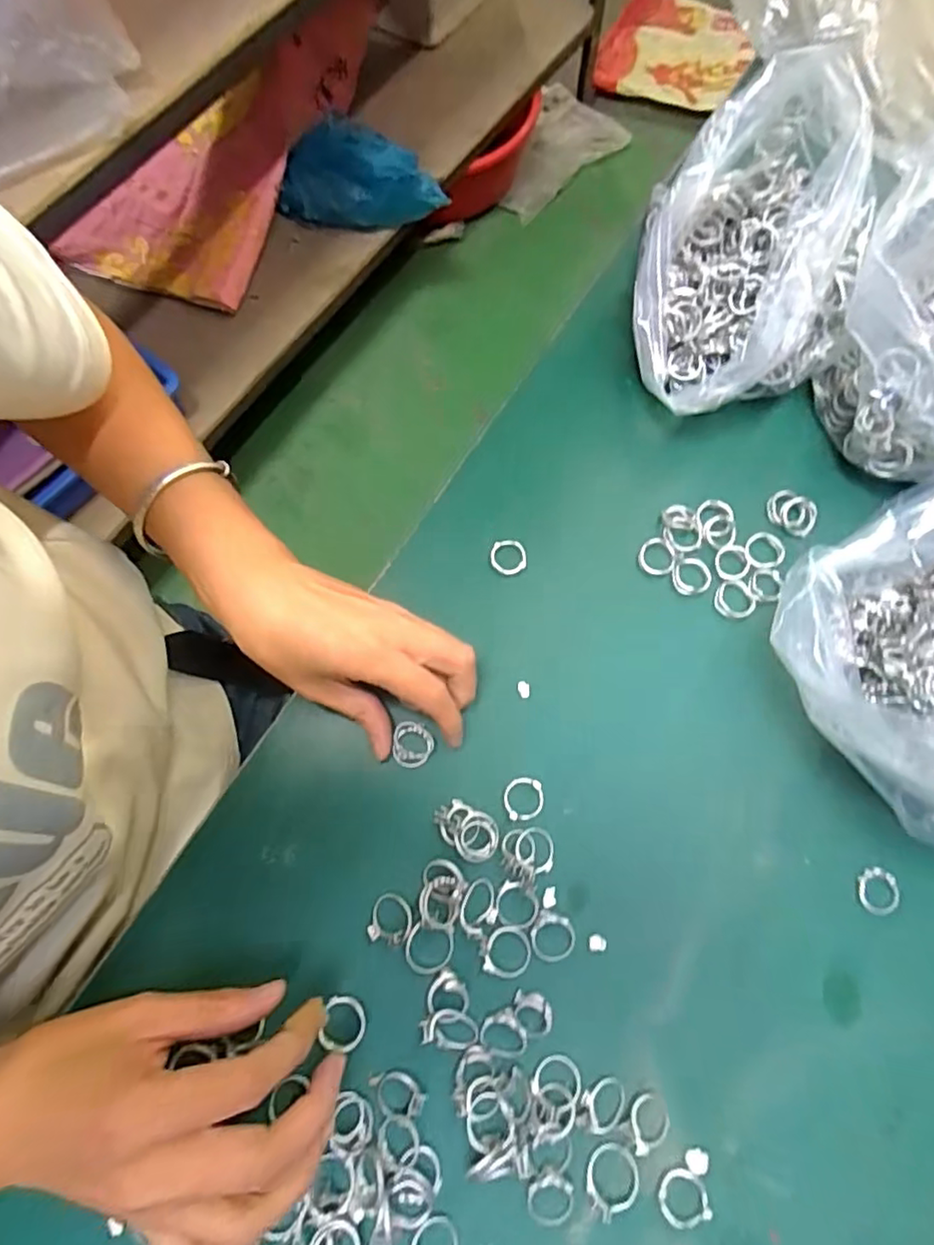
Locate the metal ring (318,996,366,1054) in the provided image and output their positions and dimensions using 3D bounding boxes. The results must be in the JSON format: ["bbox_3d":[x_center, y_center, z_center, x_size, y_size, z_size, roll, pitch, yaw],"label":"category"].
[{"bbox_3d":[-0.057,0.187,0.286,0.020,0.005,0.022,0,72,-1],"label":"metal ring"}]

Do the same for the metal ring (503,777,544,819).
[{"bbox_3d":[0.029,0.091,0.318,0.020,0.006,0.021,0,72,-1],"label":"metal ring"}]

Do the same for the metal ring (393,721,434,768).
[{"bbox_3d":[-0.028,0.065,0.326,0.021,0.004,0.024,5,86,-5],"label":"metal ring"}]

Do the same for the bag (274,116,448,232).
[{"bbox_3d":[-0.184,-0.770,1.053,0.285,0.101,0.115,9,73,4],"label":"bag"}]

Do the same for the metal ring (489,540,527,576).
[{"bbox_3d":[0.024,-0.038,0.358,0.021,0.004,0.021,0,72,-1],"label":"metal ring"}]

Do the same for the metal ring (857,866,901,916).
[{"bbox_3d":[0.207,0.135,0.308,0.019,0.004,0.022,-4,72,-2],"label":"metal ring"}]

